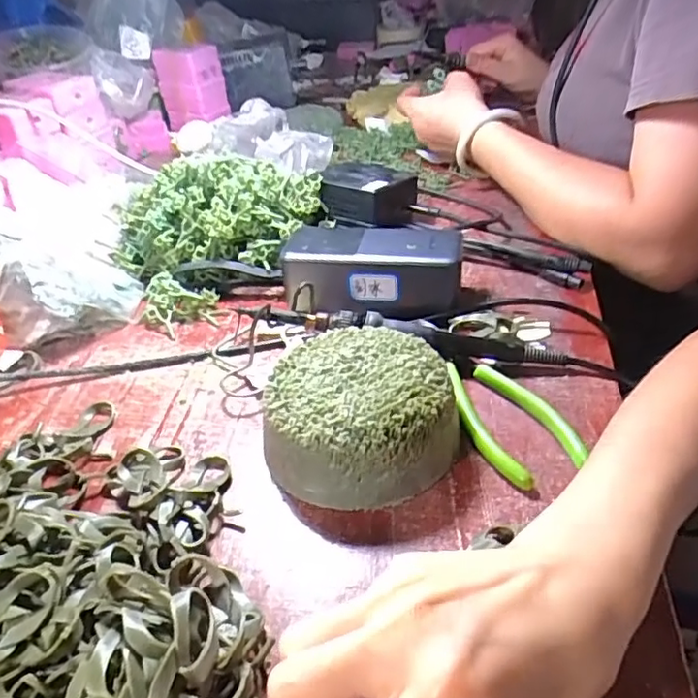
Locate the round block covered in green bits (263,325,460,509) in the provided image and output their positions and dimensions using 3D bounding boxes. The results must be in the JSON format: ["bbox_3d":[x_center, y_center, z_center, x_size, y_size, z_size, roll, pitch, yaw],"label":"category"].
[{"bbox_3d":[0.007,0.034,0.343,0.101,0.046,0.099,-2,37,5],"label":"round block covered in green bits"}]

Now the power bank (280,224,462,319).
[{"bbox_3d":[0.018,-0.061,0.461,0.127,0.052,0.057,5,38,13],"label":"power bank"}]

